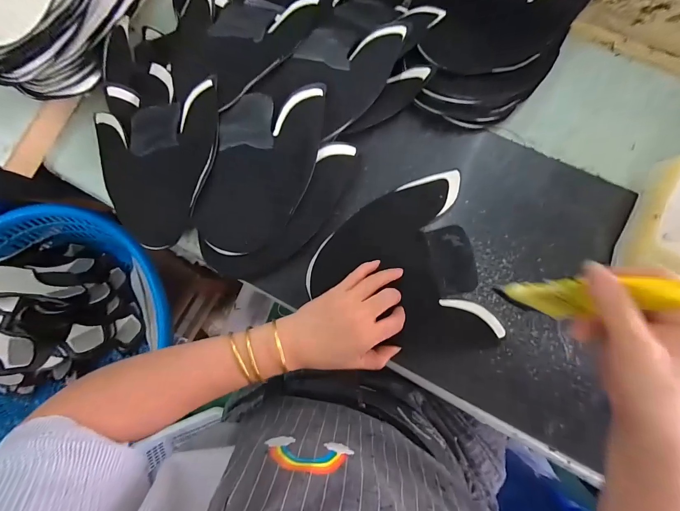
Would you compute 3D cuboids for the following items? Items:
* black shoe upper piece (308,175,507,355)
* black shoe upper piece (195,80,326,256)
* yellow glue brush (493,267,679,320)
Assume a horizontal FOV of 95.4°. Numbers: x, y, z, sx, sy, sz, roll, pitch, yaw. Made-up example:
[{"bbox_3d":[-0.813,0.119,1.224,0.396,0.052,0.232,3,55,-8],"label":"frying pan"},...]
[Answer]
[{"bbox_3d":[0.061,0.018,0.351,0.190,0.022,0.199,-11,81,1],"label":"black shoe upper piece"},{"bbox_3d":[-0.097,-0.105,0.372,0.127,0.024,0.205,12,82,5],"label":"black shoe upper piece"},{"bbox_3d":[0.196,0.031,0.238,0.026,0.137,0.036,7,79,-40],"label":"yellow glue brush"}]

